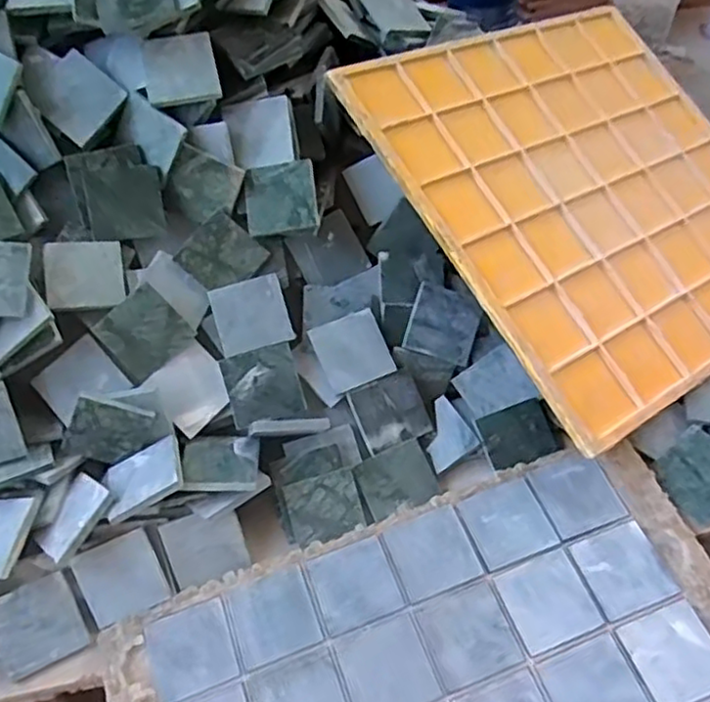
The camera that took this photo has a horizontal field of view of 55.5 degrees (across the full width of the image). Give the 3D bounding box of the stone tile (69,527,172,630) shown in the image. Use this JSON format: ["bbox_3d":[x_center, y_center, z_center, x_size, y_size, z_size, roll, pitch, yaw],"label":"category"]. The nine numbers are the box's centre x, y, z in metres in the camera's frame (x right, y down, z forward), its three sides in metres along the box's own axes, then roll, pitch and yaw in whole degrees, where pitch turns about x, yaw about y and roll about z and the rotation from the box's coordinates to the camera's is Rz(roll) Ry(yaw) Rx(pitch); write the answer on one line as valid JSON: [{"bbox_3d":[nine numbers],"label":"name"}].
[{"bbox_3d":[-0.146,0.140,0.418,0.049,0.048,0.006,-23,6,-1],"label":"stone tile"}]

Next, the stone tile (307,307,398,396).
[{"bbox_3d":[-0.001,-0.001,0.461,0.046,0.004,0.048,-22,83,-11],"label":"stone tile"}]

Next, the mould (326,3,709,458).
[{"bbox_3d":[0.184,-0.122,0.507,0.299,0.009,0.305,-27,78,-26],"label":"mould"}]

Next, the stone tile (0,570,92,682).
[{"bbox_3d":[-0.189,0.163,0.402,0.047,0.004,0.048,-23,88,-17],"label":"stone tile"}]

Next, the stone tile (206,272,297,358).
[{"bbox_3d":[-0.070,-0.024,0.453,0.048,0.004,0.047,-18,84,-4],"label":"stone tile"}]

